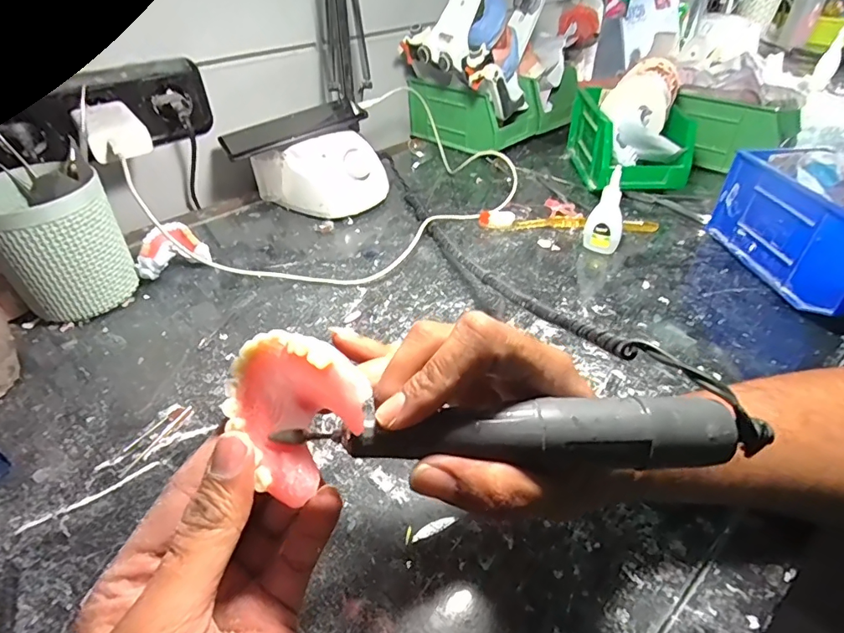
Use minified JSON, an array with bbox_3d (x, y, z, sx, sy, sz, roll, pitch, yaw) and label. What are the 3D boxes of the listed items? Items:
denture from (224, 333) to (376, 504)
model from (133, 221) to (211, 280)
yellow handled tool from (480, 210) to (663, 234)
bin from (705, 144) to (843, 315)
[{"bbox_3d":[-0.048,0.033,0.183,0.058,0.052,0.022,37,11,23],"label":"denture"},{"bbox_3d":[-0.243,-0.062,0.469,0.064,0.036,0.051,-17,42,-19],"label":"model"},{"bbox_3d":[0.158,-0.103,0.519,0.187,0.016,0.018,4,40,5],"label":"yellow handled tool"},{"bbox_3d":[0.350,-0.075,0.421,0.093,0.091,0.175,-7,40,-8],"label":"bin"}]

